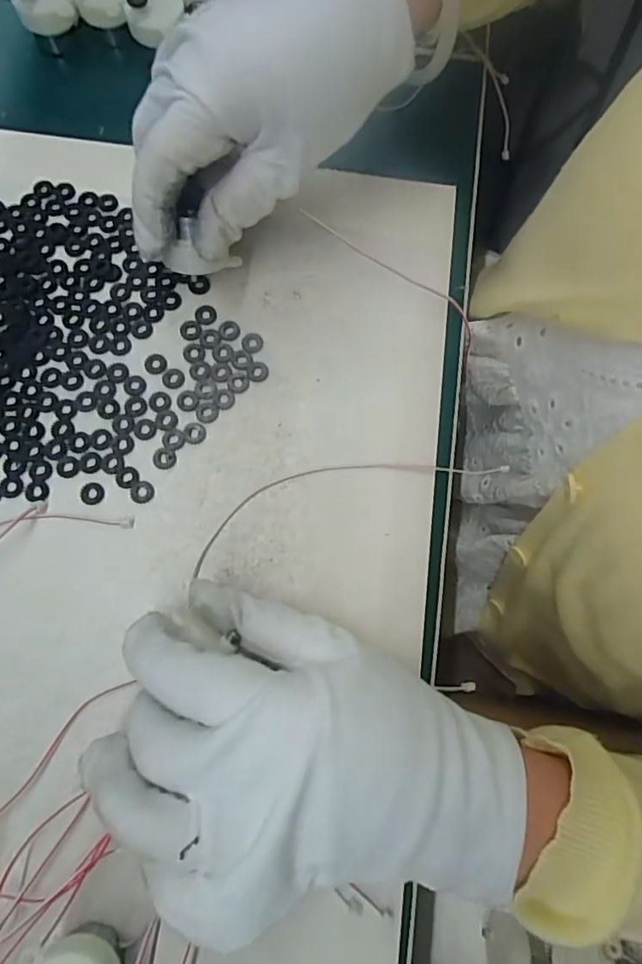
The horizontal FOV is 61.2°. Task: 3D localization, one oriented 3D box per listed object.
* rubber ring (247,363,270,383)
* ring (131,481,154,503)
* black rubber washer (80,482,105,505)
[{"bbox_3d":[-0.031,-0.055,0.267,0.011,0.004,0.011,0,76,-2],"label":"rubber ring"},{"bbox_3d":[-0.083,0.004,0.250,0.011,0.004,0.010,0,76,-2],"label":"ring"},{"bbox_3d":[-0.105,0.005,0.249,0.011,0.004,0.010,0,76,-2],"label":"black rubber washer"}]

